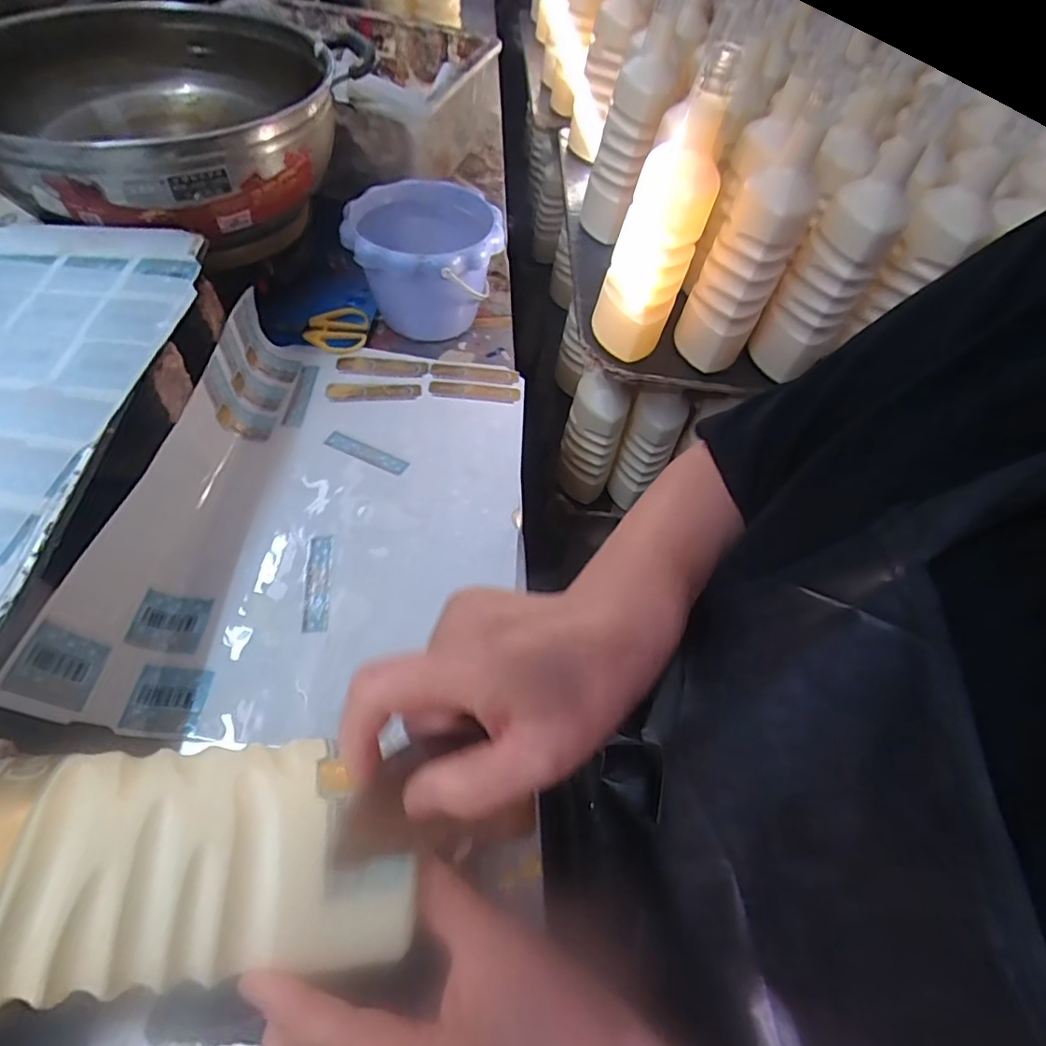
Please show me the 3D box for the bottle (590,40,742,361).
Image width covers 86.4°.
[{"bbox_3d":[0.123,-0.263,0.504,0.074,0.240,0.065,16,54,2],"label":"bottle"}]

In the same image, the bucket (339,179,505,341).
[{"bbox_3d":[-0.102,-0.261,0.584,0.153,0.116,0.136,3,55,-5],"label":"bucket"}]

